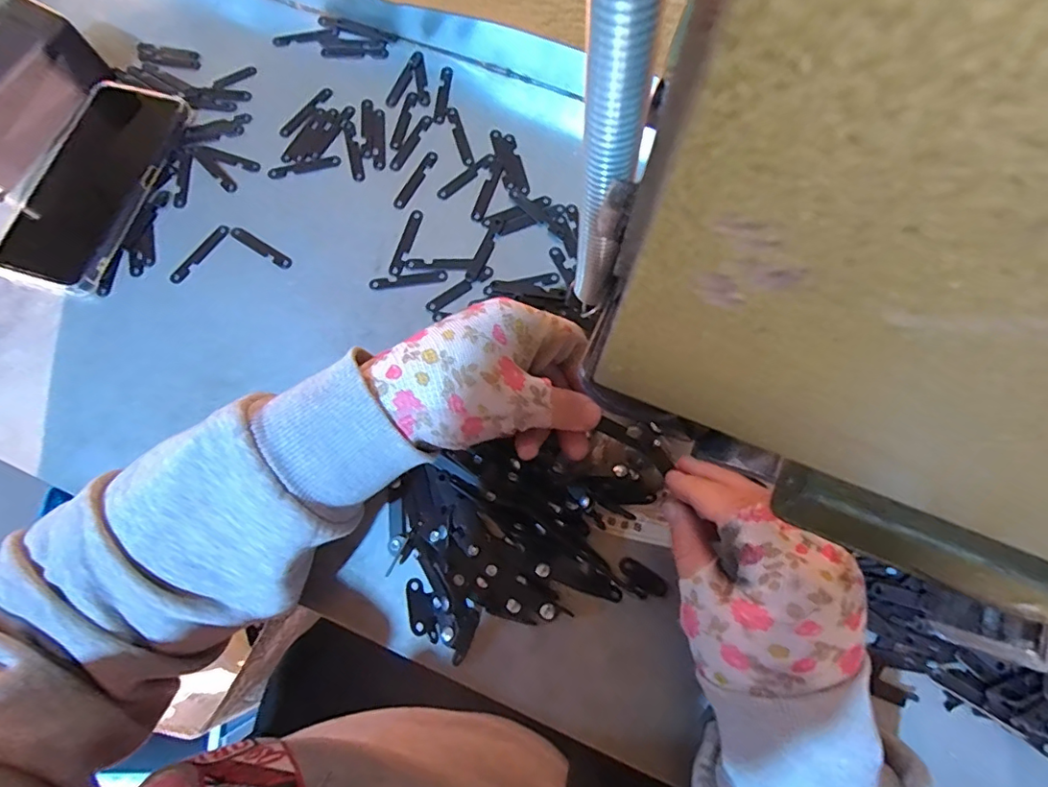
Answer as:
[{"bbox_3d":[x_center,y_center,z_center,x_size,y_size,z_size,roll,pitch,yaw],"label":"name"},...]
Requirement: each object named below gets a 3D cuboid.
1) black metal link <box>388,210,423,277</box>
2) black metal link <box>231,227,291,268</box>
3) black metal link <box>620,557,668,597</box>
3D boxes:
[{"bbox_3d":[-0.082,-0.105,0.372,0.009,0.004,0.052,15,75,6],"label":"black metal link"},{"bbox_3d":[-0.183,-0.102,0.374,0.051,0.005,0.010,33,78,10],"label":"black metal link"},{"bbox_3d":[0.069,0.106,0.310,0.028,0.004,0.011,34,78,10],"label":"black metal link"}]

